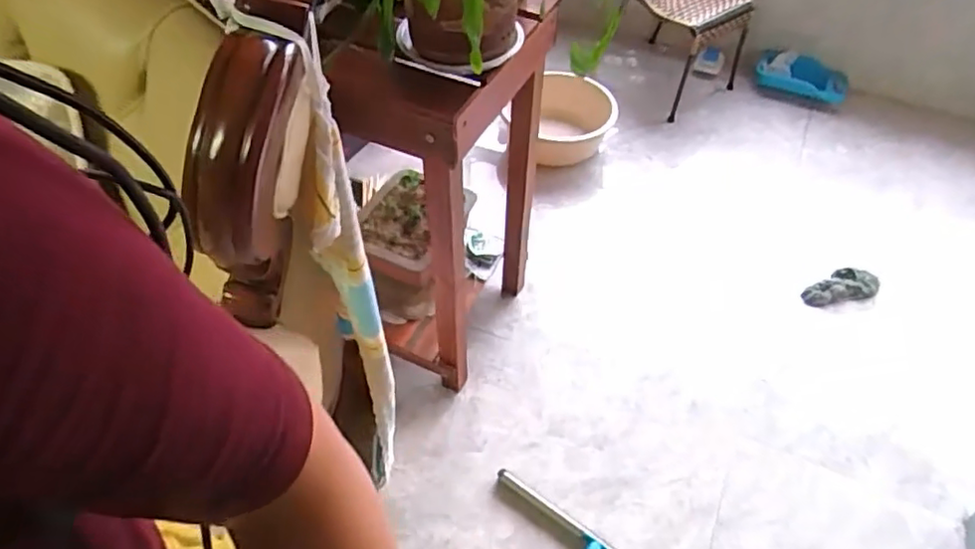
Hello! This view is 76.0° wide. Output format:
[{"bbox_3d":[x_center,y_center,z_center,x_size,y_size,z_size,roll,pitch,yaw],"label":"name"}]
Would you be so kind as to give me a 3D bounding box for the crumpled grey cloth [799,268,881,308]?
[{"bbox_3d":[0.960,0.036,1.704,0.229,0.042,0.100,-9,51,-9],"label":"crumpled grey cloth"}]

